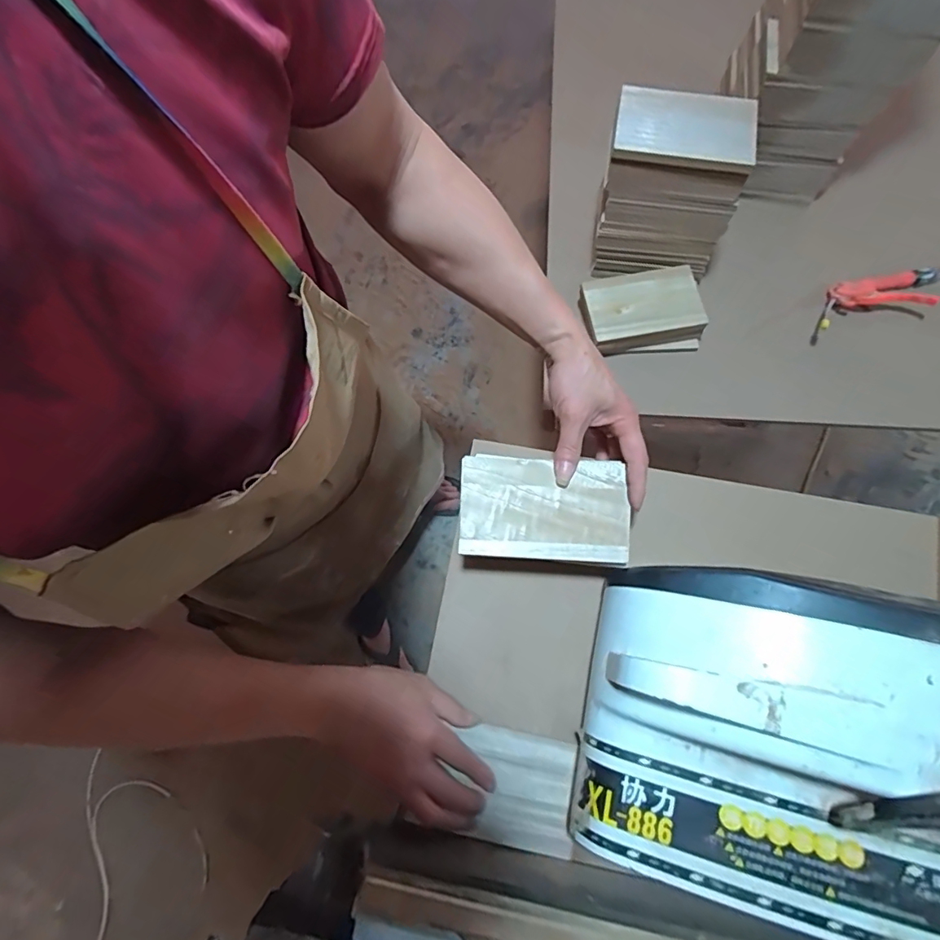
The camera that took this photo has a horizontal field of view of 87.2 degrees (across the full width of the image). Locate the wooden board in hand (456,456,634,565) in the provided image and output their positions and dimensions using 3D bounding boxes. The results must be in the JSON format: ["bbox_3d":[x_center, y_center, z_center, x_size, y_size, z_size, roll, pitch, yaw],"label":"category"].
[{"bbox_3d":[0.071,0.037,0.483,0.161,0.011,0.101,4,76,2],"label":"wooden board in hand"}]

